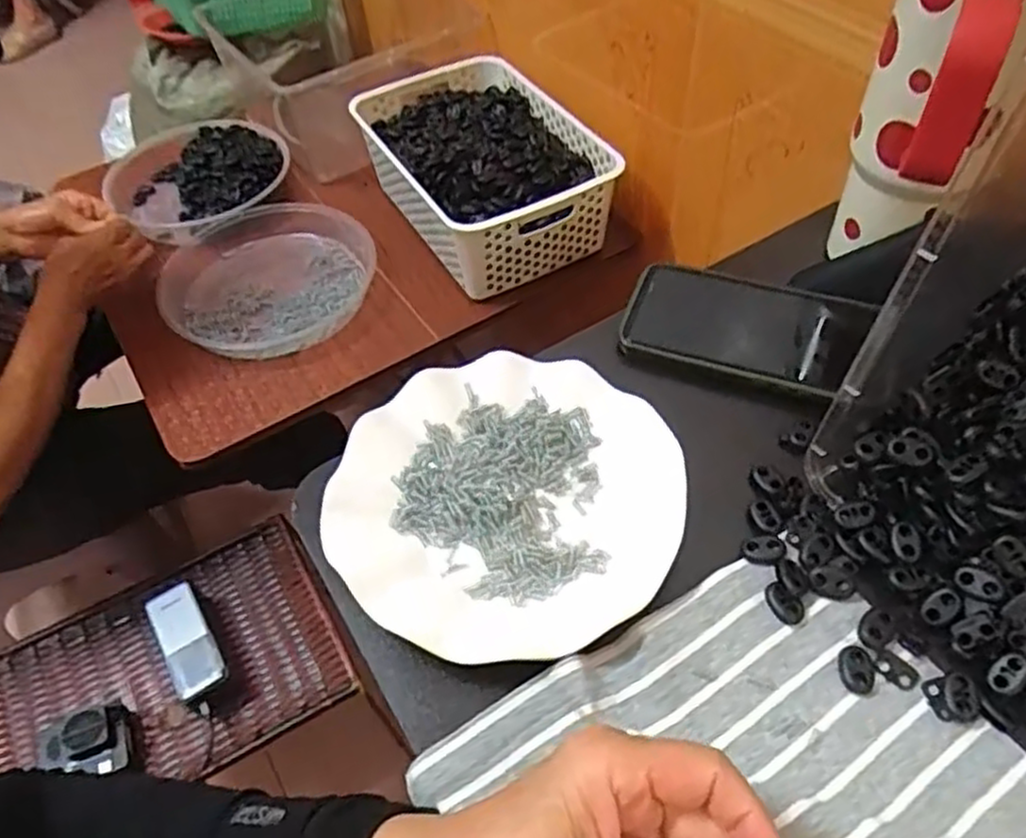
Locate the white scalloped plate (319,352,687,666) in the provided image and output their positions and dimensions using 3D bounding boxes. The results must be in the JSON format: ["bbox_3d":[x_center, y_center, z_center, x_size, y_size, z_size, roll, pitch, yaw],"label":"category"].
[{"bbox_3d":[-0.003,0.043,0.400,0.174,0.025,0.175,-2,50,2],"label":"white scalloped plate"}]

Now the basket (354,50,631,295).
[{"bbox_3d":[-0.034,-0.292,0.875,0.207,0.101,0.318,-27,55,-16],"label":"basket"}]

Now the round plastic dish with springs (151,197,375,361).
[{"bbox_3d":[-0.278,-0.159,0.851,0.235,0.032,0.235,-2,52,3],"label":"round plastic dish with springs"}]

